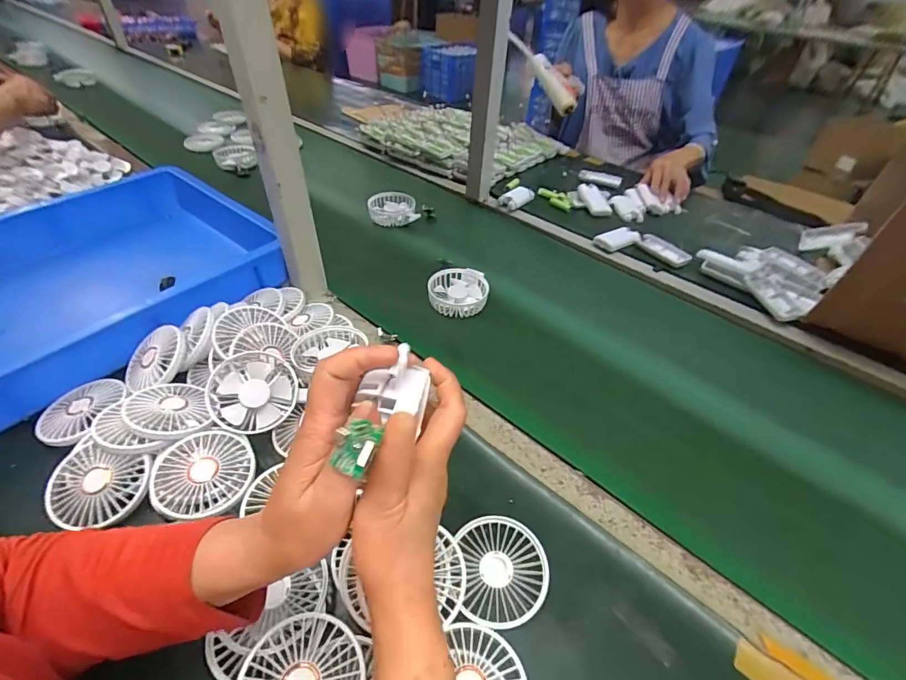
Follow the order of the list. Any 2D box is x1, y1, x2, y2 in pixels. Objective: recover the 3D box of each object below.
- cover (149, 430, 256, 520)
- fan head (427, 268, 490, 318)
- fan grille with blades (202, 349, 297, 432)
[{"bbox_3d":[-0.240,0.126,0.415,0.086,0.015,0.082,-3,43,-7],"label":"cover"},{"bbox_3d":[0.009,-0.069,0.659,0.086,0.049,0.079,7,43,4],"label":"fan head"},{"bbox_3d":[-0.219,0.059,0.474,0.087,0.031,0.084,11,70,-15],"label":"fan grille with blades"}]

